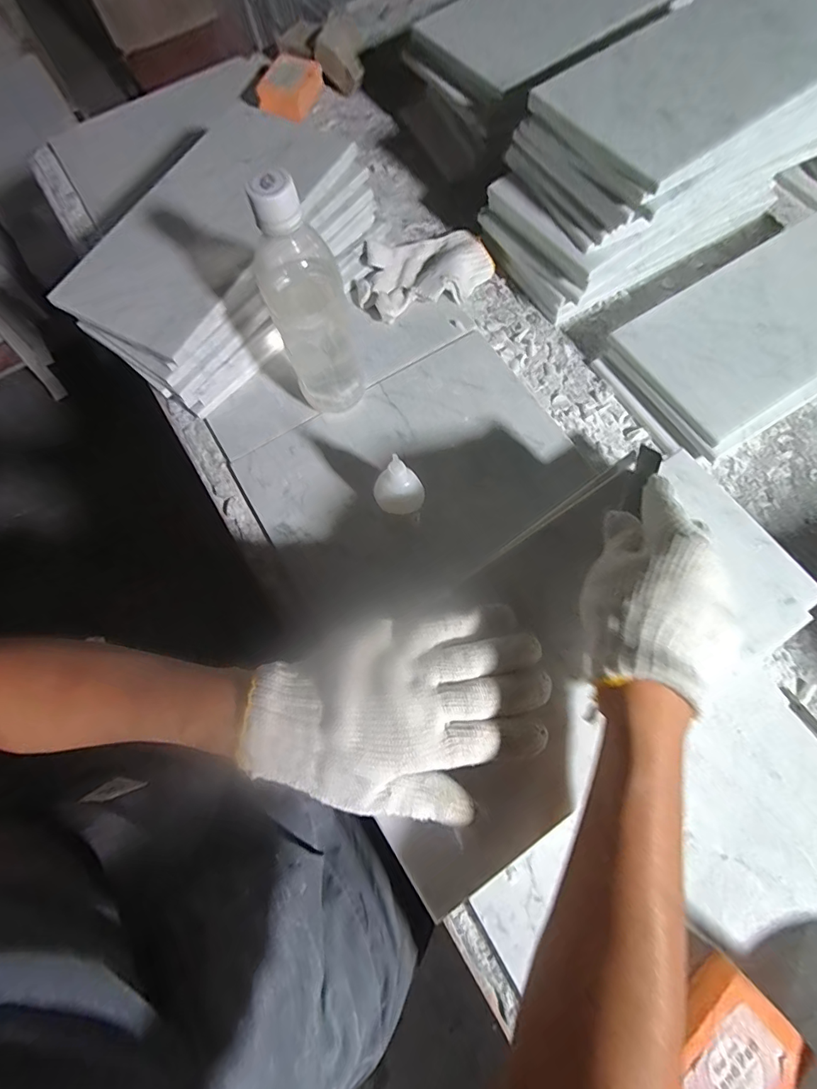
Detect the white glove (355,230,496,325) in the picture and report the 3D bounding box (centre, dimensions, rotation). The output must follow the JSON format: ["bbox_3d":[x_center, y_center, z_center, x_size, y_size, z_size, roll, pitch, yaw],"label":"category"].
[{"bbox_3d":[0.019,-0.311,0.502,0.159,0.026,0.095,-17,72,-5],"label":"white glove"}]

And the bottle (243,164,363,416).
[{"bbox_3d":[-0.081,-0.191,0.367,0.062,0.197,0.061,-23,73,-7],"label":"bottle"}]

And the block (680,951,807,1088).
[{"bbox_3d":[0.203,0.331,0.287,0.056,0.025,0.092,43,77,13],"label":"block"}]

